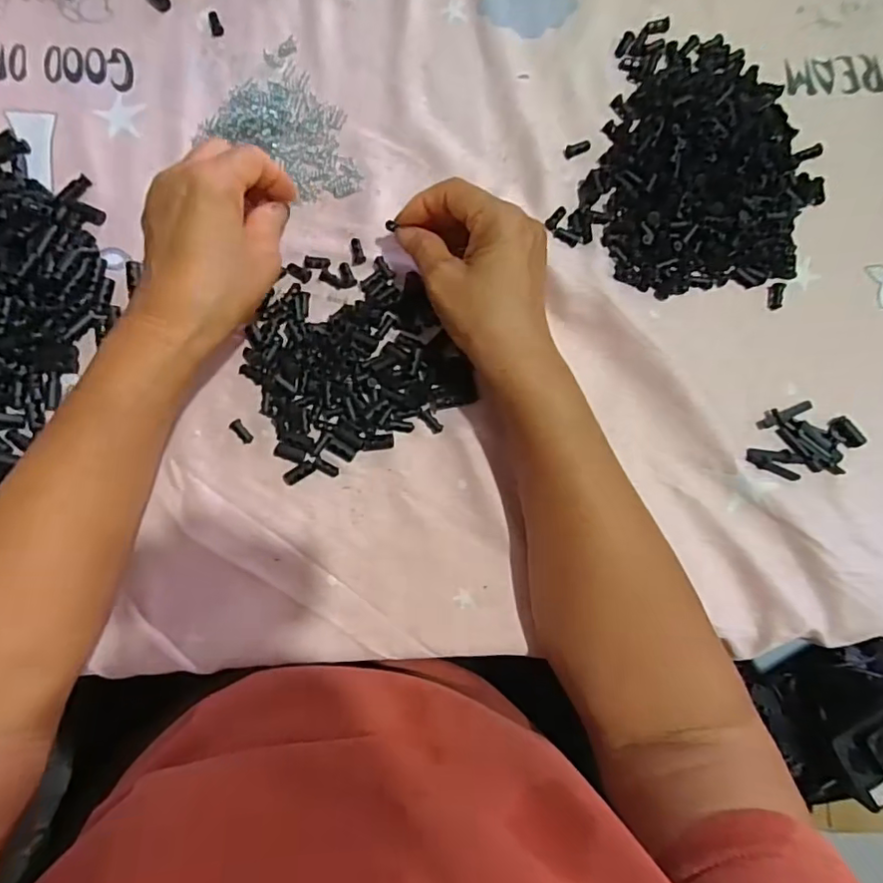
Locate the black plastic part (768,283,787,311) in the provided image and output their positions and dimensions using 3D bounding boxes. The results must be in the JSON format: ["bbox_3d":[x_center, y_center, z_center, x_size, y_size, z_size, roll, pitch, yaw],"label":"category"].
[{"bbox_3d":[0.223,-0.097,0.384,0.010,0.004,0.018,10,83,2],"label":"black plastic part"}]

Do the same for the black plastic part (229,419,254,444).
[{"bbox_3d":[-0.130,-0.006,0.373,0.008,0.004,0.018,-42,84,-4],"label":"black plastic part"}]

